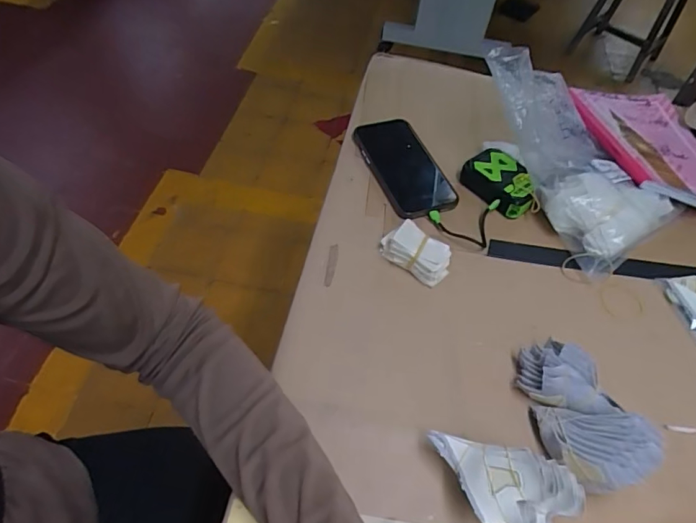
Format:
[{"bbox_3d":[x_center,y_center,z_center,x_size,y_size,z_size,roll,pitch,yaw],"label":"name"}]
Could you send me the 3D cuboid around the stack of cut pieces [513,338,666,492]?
[{"bbox_3d":[0.201,0.127,0.408,0.073,0.060,0.130,-6,53,-9],"label":"stack of cut pieces"}]

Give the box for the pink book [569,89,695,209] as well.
[{"bbox_3d":[0.416,-0.167,0.648,0.178,0.038,0.245,2,53,-4],"label":"pink book"}]

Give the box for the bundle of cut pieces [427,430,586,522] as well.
[{"bbox_3d":[0.111,0.172,0.356,0.107,0.072,0.051,21,54,12],"label":"bundle of cut pieces"}]

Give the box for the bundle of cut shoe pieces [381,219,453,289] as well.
[{"bbox_3d":[0.073,-0.009,0.515,0.074,0.047,0.034,29,56,18],"label":"bundle of cut shoe pieces"}]

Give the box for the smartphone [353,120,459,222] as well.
[{"bbox_3d":[0.075,-0.122,0.612,0.086,0.017,0.159,-19,65,-13],"label":"smartphone"}]

